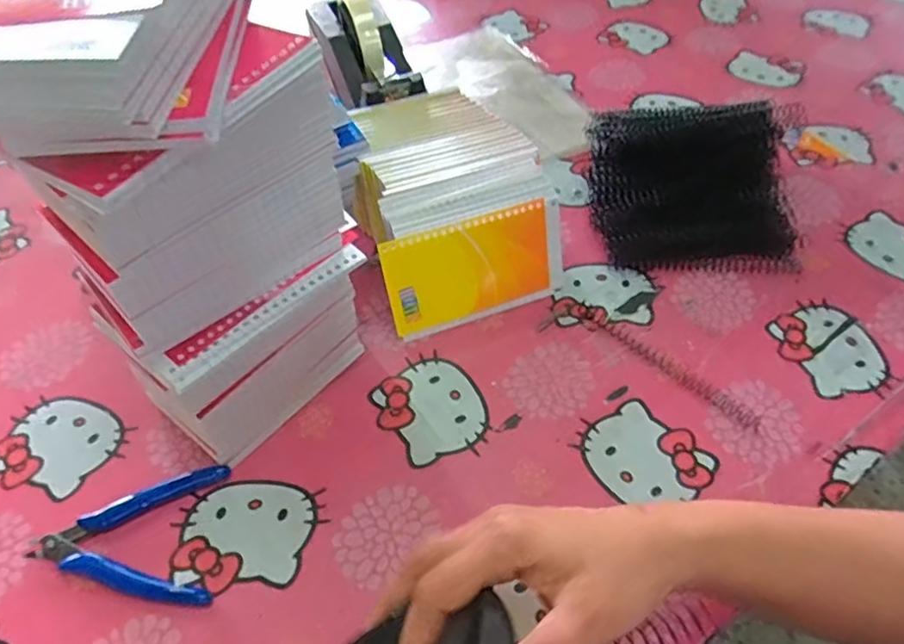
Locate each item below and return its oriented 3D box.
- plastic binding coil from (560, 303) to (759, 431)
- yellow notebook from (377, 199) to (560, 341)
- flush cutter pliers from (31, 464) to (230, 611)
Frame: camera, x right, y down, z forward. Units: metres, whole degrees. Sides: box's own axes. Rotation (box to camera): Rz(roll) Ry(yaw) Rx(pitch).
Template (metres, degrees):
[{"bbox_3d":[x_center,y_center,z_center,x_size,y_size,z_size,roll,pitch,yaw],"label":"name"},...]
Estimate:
[{"bbox_3d":[0.154,0.027,0.455,0.163,0.006,0.016,36,61,26],"label":"plastic binding coil"},{"bbox_3d":[0.019,-0.040,0.465,0.139,0.081,0.005,-18,34,-13],"label":"yellow notebook"},{"bbox_3d":[-0.202,0.134,0.379,0.110,0.010,0.086,-4,52,-1],"label":"flush cutter pliers"}]

